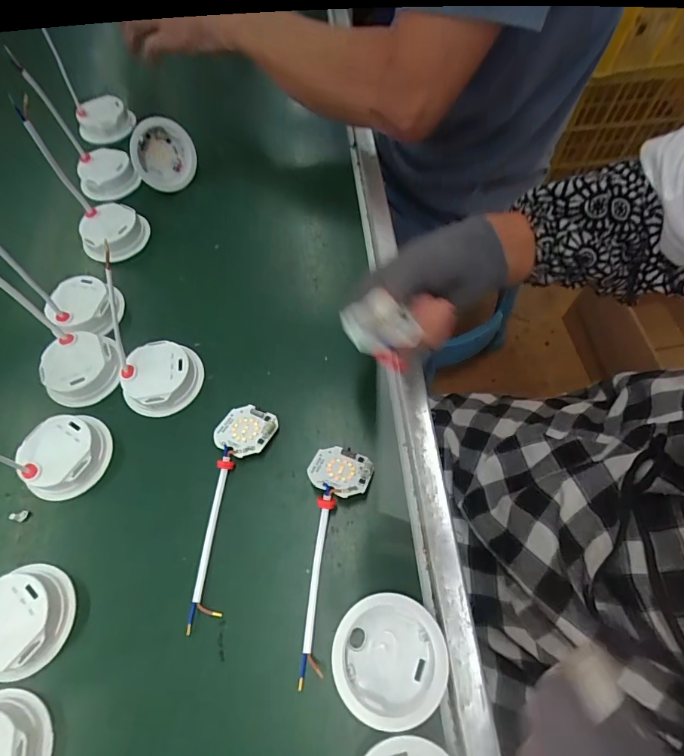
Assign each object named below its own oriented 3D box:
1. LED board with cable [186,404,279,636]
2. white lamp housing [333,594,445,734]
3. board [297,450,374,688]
[{"bbox_3d":[-0.096,0.099,0.335,0.049,0.010,0.167,10,65,9],"label":"LED board with cable"},{"bbox_3d":[0.031,0.183,0.279,0.070,0.022,0.070,-2,64,3],"label":"white lamp housing"},{"bbox_3d":[-0.015,0.127,0.312,0.047,0.023,0.164,11,65,9],"label":"board"}]

